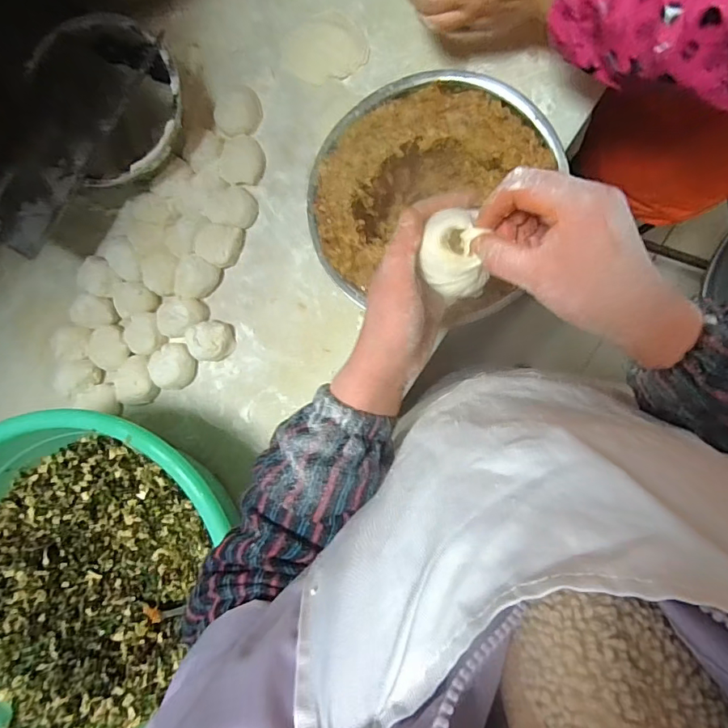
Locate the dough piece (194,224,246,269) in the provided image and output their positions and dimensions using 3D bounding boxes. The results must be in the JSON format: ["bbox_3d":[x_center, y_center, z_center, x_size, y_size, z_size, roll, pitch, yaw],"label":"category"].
[{"bbox_3d":[-0.180,-0.148,0.579,0.051,0.029,0.050,0,90,6],"label":"dough piece"}]

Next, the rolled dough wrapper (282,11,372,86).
[{"bbox_3d":[-0.049,-0.392,0.580,0.098,0.004,0.082,-25,87,6],"label":"rolled dough wrapper"}]

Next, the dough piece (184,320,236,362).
[{"bbox_3d":[-0.191,-0.029,0.579,0.054,0.025,0.049,11,91,6],"label":"dough piece"}]

